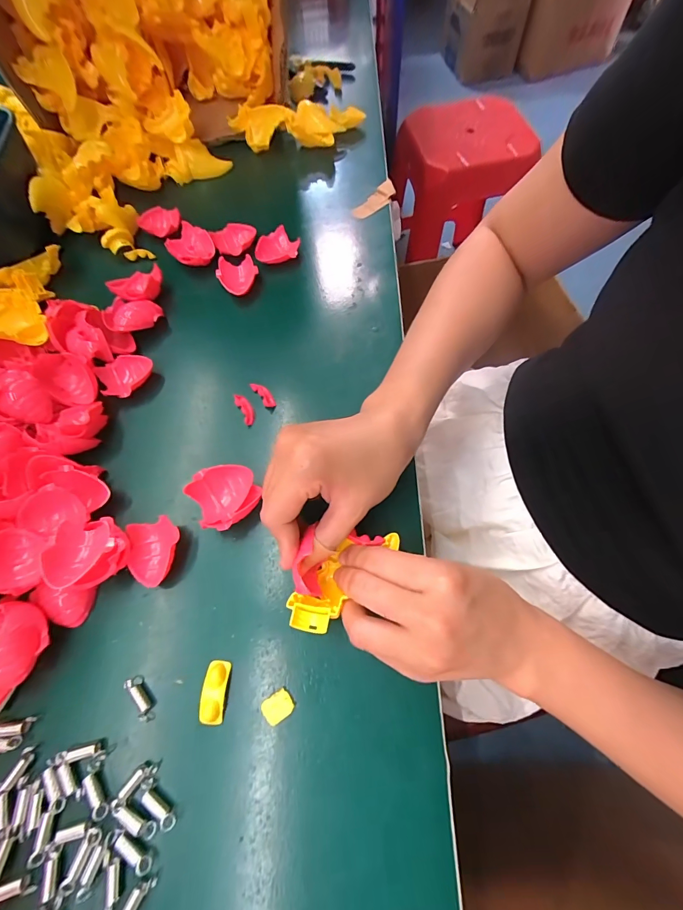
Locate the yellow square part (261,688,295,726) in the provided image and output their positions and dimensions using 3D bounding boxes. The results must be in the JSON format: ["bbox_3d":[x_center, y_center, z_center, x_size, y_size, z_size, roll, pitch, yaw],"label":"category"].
[{"bbox_3d":[-0.039,0.152,0.218,0.018,0.004,0.014,-34,69,-10],"label":"yellow square part"}]

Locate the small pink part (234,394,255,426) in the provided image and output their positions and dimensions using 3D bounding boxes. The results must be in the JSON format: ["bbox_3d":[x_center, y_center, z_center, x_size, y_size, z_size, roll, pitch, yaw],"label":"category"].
[{"bbox_3d":[-0.080,-0.039,0.304,0.011,0.007,0.028,-28,68,-8],"label":"small pink part"}]

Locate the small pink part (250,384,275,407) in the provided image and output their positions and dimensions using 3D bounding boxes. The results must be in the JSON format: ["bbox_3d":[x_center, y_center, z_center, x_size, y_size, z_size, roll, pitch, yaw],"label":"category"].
[{"bbox_3d":[-0.066,-0.052,0.305,0.010,0.005,0.028,-34,69,-11],"label":"small pink part"}]

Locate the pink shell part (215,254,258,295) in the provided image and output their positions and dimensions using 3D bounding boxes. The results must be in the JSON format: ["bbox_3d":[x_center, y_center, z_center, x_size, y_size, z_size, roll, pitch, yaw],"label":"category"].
[{"bbox_3d":[-0.102,-0.177,0.355,0.037,0.014,0.035,-1,67,4],"label":"pink shell part"}]

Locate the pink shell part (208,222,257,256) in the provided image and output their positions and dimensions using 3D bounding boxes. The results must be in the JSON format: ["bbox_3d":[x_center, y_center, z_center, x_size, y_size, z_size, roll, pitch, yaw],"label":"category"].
[{"bbox_3d":[-0.110,-0.223,0.374,0.044,0.016,0.028,-24,67,-6],"label":"pink shell part"}]

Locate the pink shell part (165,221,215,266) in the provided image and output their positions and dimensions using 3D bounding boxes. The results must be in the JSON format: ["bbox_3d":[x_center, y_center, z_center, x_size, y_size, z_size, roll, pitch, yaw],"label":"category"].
[{"bbox_3d":[-0.149,-0.209,0.360,0.046,0.014,0.039,31,72,16],"label":"pink shell part"}]

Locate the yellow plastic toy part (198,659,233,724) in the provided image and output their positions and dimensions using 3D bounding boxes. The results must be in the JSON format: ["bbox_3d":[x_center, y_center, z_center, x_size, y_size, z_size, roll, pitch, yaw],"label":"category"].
[{"bbox_3d":[-0.078,0.146,0.222,0.014,0.007,0.033,2,67,5],"label":"yellow plastic toy part"}]

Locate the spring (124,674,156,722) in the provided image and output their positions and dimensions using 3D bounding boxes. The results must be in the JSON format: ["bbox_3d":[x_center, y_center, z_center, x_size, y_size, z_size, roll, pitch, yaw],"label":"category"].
[{"bbox_3d":[-0.124,0.150,0.222,0.008,0.008,0.028,-32,68,-10],"label":"spring"}]

